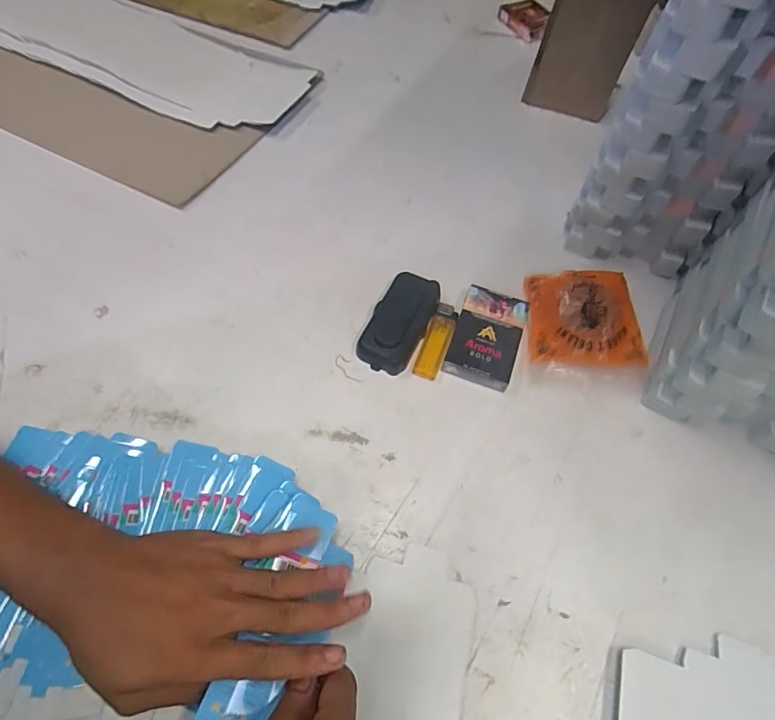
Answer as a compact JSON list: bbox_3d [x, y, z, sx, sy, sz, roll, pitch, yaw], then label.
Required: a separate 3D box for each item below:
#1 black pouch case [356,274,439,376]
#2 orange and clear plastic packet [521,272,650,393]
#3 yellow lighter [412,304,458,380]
[{"bbox_3d":[0.013,-0.039,0.443,0.053,0.022,0.107,22,62,8],"label":"black pouch case"},{"bbox_3d":[0.190,-0.031,0.436,0.107,0.035,0.118,3,61,-2],"label":"orange and clear plastic packet"},{"bbox_3d":[0.048,-0.019,0.439,0.025,0.013,0.080,19,62,7],"label":"yellow lighter"}]

